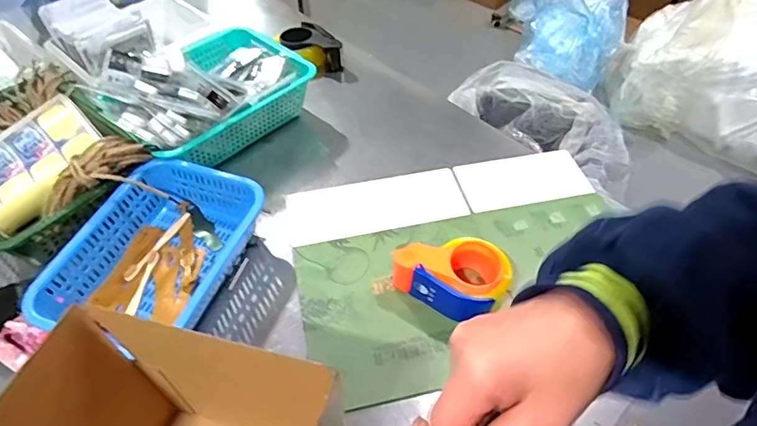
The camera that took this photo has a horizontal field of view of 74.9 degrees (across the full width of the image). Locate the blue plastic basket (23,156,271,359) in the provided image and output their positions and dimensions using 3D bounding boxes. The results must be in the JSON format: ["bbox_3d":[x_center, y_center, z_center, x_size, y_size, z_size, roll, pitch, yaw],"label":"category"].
[{"bbox_3d":[-0.336,0.065,0.747,0.215,0.092,0.311,18,52,15],"label":"blue plastic basket"}]

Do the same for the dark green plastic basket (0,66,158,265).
[{"bbox_3d":[-0.588,-0.090,0.843,0.386,0.126,0.281,31,56,24],"label":"dark green plastic basket"}]

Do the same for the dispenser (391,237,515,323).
[{"bbox_3d":[0.109,0.086,0.730,0.149,0.071,0.107,28,55,22],"label":"dispenser"}]

